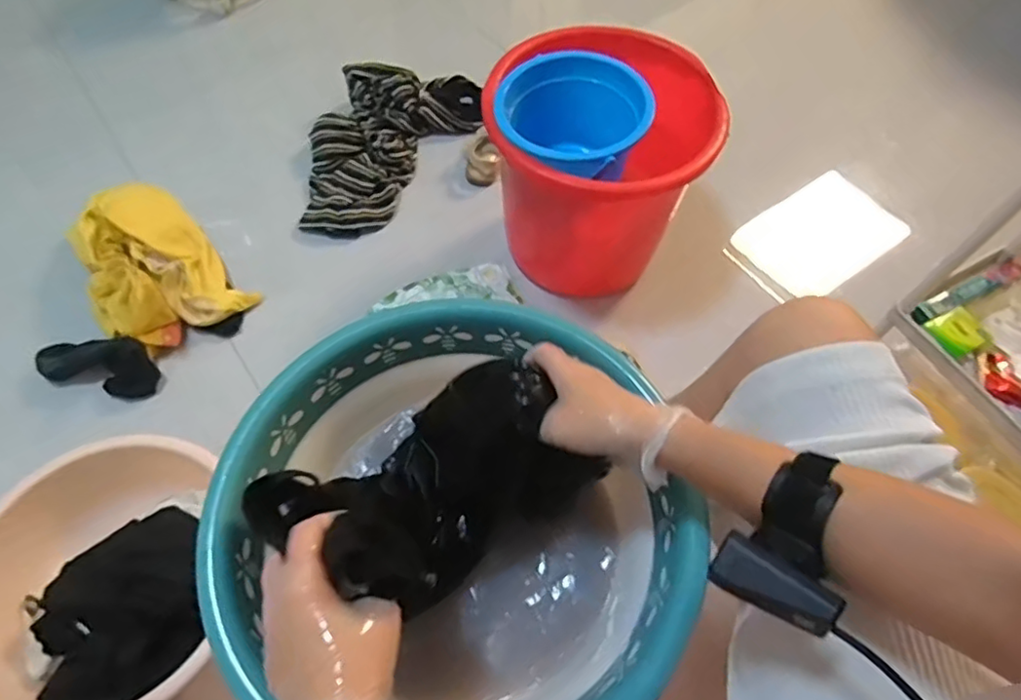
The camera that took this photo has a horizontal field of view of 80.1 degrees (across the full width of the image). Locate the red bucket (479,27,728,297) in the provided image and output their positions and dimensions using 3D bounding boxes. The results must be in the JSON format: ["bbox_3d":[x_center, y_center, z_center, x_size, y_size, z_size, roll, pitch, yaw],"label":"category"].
[{"bbox_3d":[0.128,-0.274,0.941,0.324,0.290,0.287,-17,62,-11],"label":"red bucket"}]

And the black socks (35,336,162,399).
[{"bbox_3d":[-0.610,0.022,0.909,0.166,0.038,0.080,6,60,2],"label":"black socks"}]

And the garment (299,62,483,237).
[{"bbox_3d":[-0.243,-0.404,1.145,0.234,0.103,0.447,28,63,14],"label":"garment"}]

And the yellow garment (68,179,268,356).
[{"bbox_3d":[-0.573,-0.134,0.961,0.197,0.113,0.282,-40,69,-21],"label":"yellow garment"}]

